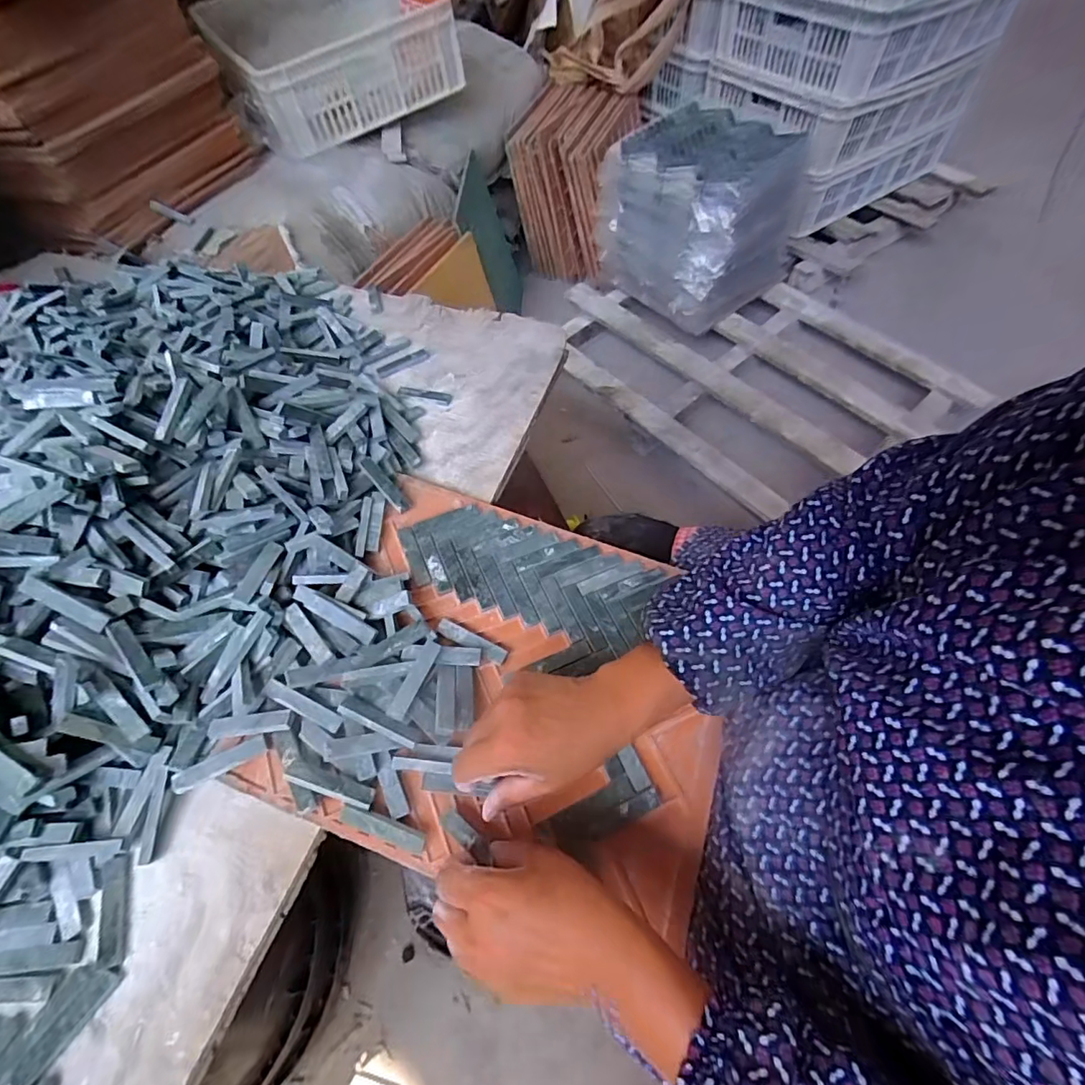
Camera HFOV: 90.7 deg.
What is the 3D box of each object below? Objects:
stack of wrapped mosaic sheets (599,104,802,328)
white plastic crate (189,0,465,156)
[{"bbox_3d":[0.345,-0.718,1.202,0.331,0.322,0.335,38,68,24],"label":"stack of wrapped mosaic sheets"},{"bbox_3d":[-0.446,-1.012,1.106,0.413,0.143,0.477,-31,61,-14],"label":"white plastic crate"}]

